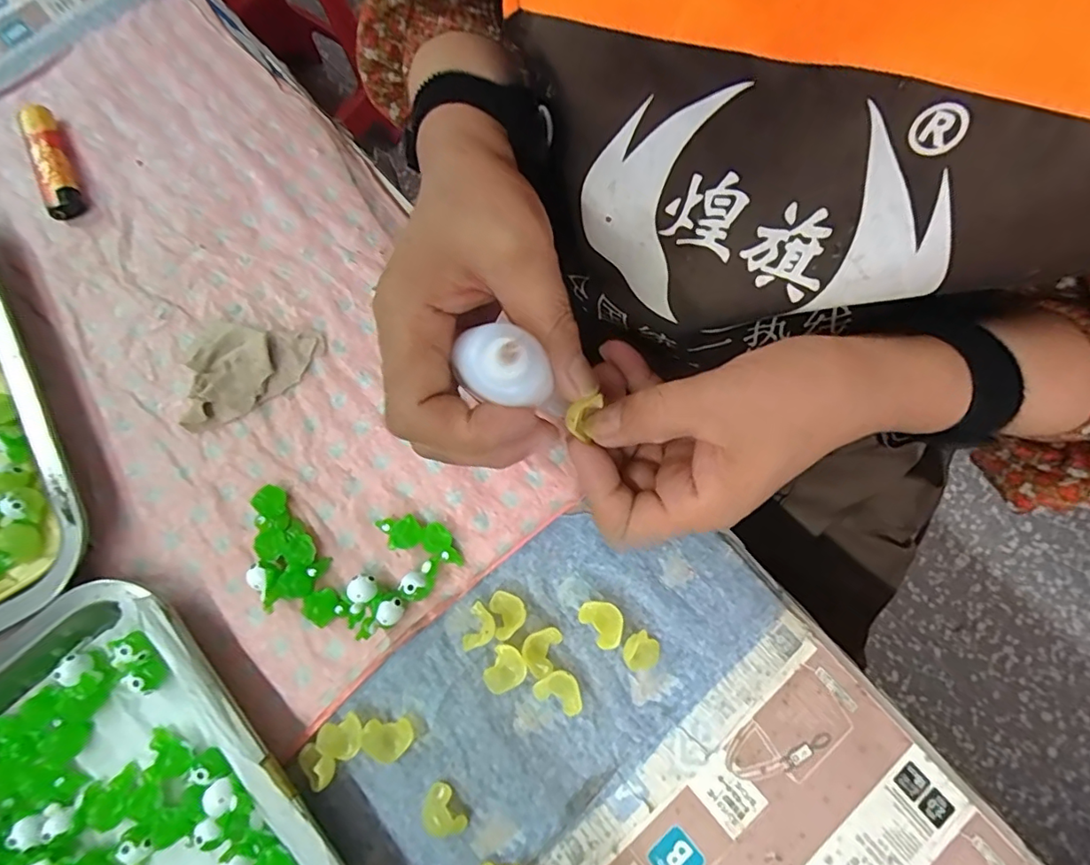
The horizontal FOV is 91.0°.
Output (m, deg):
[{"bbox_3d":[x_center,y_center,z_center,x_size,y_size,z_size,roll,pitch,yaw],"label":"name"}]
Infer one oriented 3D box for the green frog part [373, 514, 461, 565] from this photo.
[{"bbox_3d":[-0.066,0.055,0.280,0.047,0.014,0.018,11,76,4],"label":"green frog part"}]

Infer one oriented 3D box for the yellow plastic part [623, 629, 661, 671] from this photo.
[{"bbox_3d":[0.047,0.108,0.261,0.018,0.016,0.018,0,75,1],"label":"yellow plastic part"}]

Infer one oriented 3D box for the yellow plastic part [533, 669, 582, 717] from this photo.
[{"bbox_3d":[0.007,0.124,0.260,0.023,0.010,0.017,26,77,7],"label":"yellow plastic part"}]

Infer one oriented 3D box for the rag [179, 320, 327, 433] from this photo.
[{"bbox_3d":[-0.165,-0.032,0.300,0.066,0.017,0.062,5,76,2],"label":"rag"}]

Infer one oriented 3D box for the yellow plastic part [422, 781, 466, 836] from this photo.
[{"bbox_3d":[-0.049,0.179,0.252,0.017,0.008,0.022,-29,77,-7],"label":"yellow plastic part"}]

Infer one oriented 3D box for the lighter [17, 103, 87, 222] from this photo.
[{"bbox_3d":[-0.296,-0.162,0.321,0.021,0.018,0.075,-24,77,-7],"label":"lighter"}]

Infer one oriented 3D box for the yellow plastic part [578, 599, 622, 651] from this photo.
[{"bbox_3d":[0.029,0.094,0.268,0.018,0.010,0.024,-36,78,-8],"label":"yellow plastic part"}]

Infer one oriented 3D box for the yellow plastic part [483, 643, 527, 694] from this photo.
[{"bbox_3d":[-0.020,0.116,0.262,0.019,0.012,0.022,37,79,9],"label":"yellow plastic part"}]

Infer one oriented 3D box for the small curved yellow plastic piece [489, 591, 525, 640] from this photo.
[{"bbox_3d":[-0.019,0.090,0.269,0.017,0.013,0.022,-17,76,-4],"label":"small curved yellow plastic piece"}]

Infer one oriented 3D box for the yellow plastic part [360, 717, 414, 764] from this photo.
[{"bbox_3d":[-0.075,0.147,0.258,0.023,0.011,0.018,-1,75,0],"label":"yellow plastic part"}]

